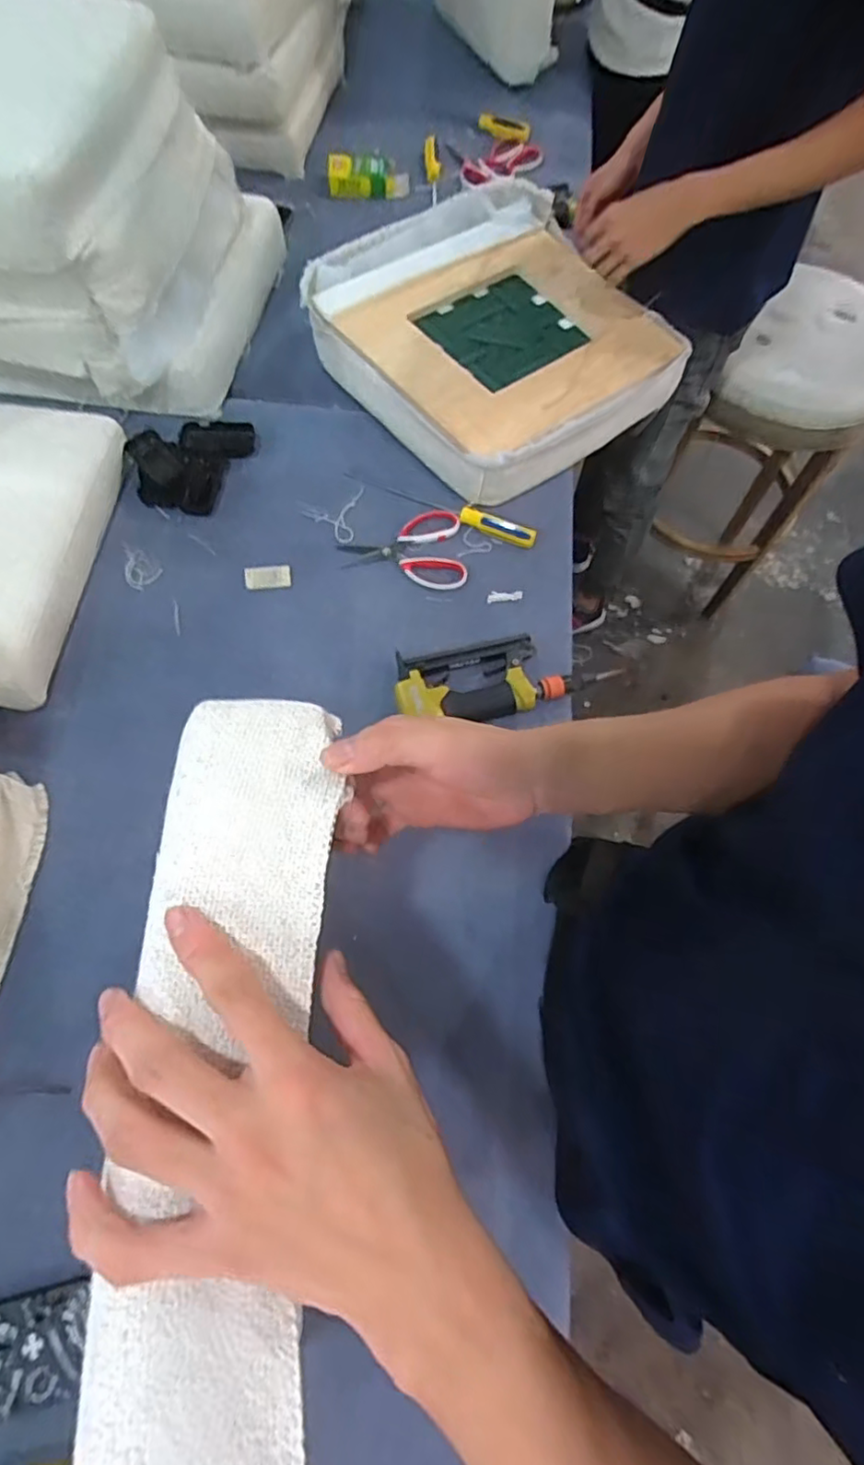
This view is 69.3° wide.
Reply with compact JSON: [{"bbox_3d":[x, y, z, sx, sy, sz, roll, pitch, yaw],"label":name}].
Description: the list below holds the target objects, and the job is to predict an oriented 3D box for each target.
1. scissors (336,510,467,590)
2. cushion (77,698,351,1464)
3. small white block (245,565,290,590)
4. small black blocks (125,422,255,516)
[{"bbox_3d":[-0.044,-0.267,0.904,0.173,0.012,0.139,-3,67,-4],"label":"scissors"},{"bbox_3d":[-0.088,0.175,0.274,0.090,0.044,0.420,-1,68,3],"label":"cushion"},{"bbox_3d":[-0.230,-0.218,0.874,0.063,0.005,0.034,-5,72,-5],"label":"small white block"},{"bbox_3d":[-0.365,-0.409,0.928,0.149,0.037,0.183,17,67,5],"label":"small black blocks"}]

